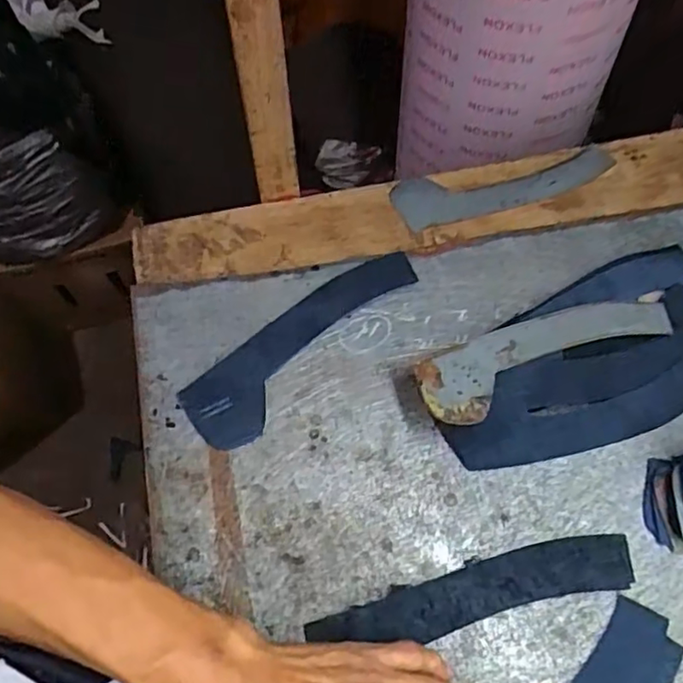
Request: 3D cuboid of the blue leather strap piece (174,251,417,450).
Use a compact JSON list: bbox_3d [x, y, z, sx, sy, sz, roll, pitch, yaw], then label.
[{"bbox_3d":[-0.031,-0.003,0.518,0.065,0.007,0.225,41,69,18],"label":"blue leather strap piece"}]

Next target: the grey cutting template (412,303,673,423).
[{"bbox_3d":[0.160,0.004,0.487,0.217,0.009,0.055,-21,70,-16],"label":"grey cutting template"}]

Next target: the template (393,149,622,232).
[{"bbox_3d":[0.160,-0.153,0.611,0.218,0.009,0.055,-16,74,-6],"label":"template"}]

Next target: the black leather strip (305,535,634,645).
[{"bbox_3d":[0.091,0.169,0.422,0.221,0.011,0.038,-11,62,-9],"label":"black leather strip"}]

